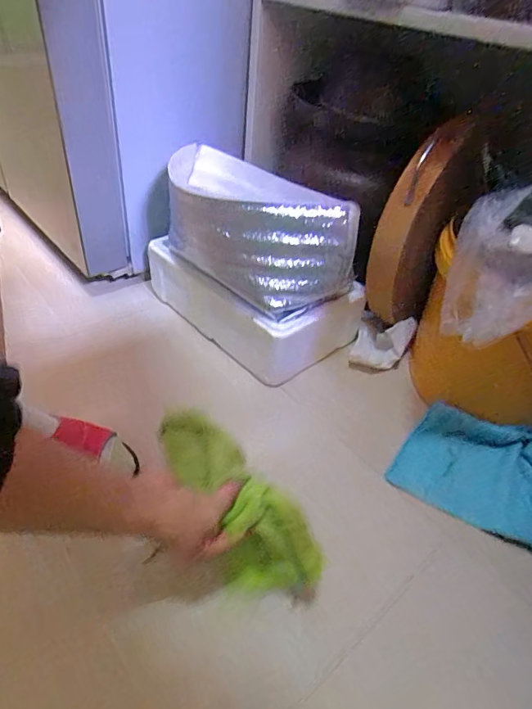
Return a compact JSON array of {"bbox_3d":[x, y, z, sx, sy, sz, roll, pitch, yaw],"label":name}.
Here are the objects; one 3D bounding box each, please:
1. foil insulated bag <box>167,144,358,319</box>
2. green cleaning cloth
[{"bbox_3d":[-0.034,-0.206,0.692,0.168,0.139,0.332,-20,48,-25],"label":"foil insulated bag"},{"bbox_3d":[-0.035,0.146,0.453,0.063,0.096,0.204,-32,79,-36],"label":"green cleaning cloth"}]

